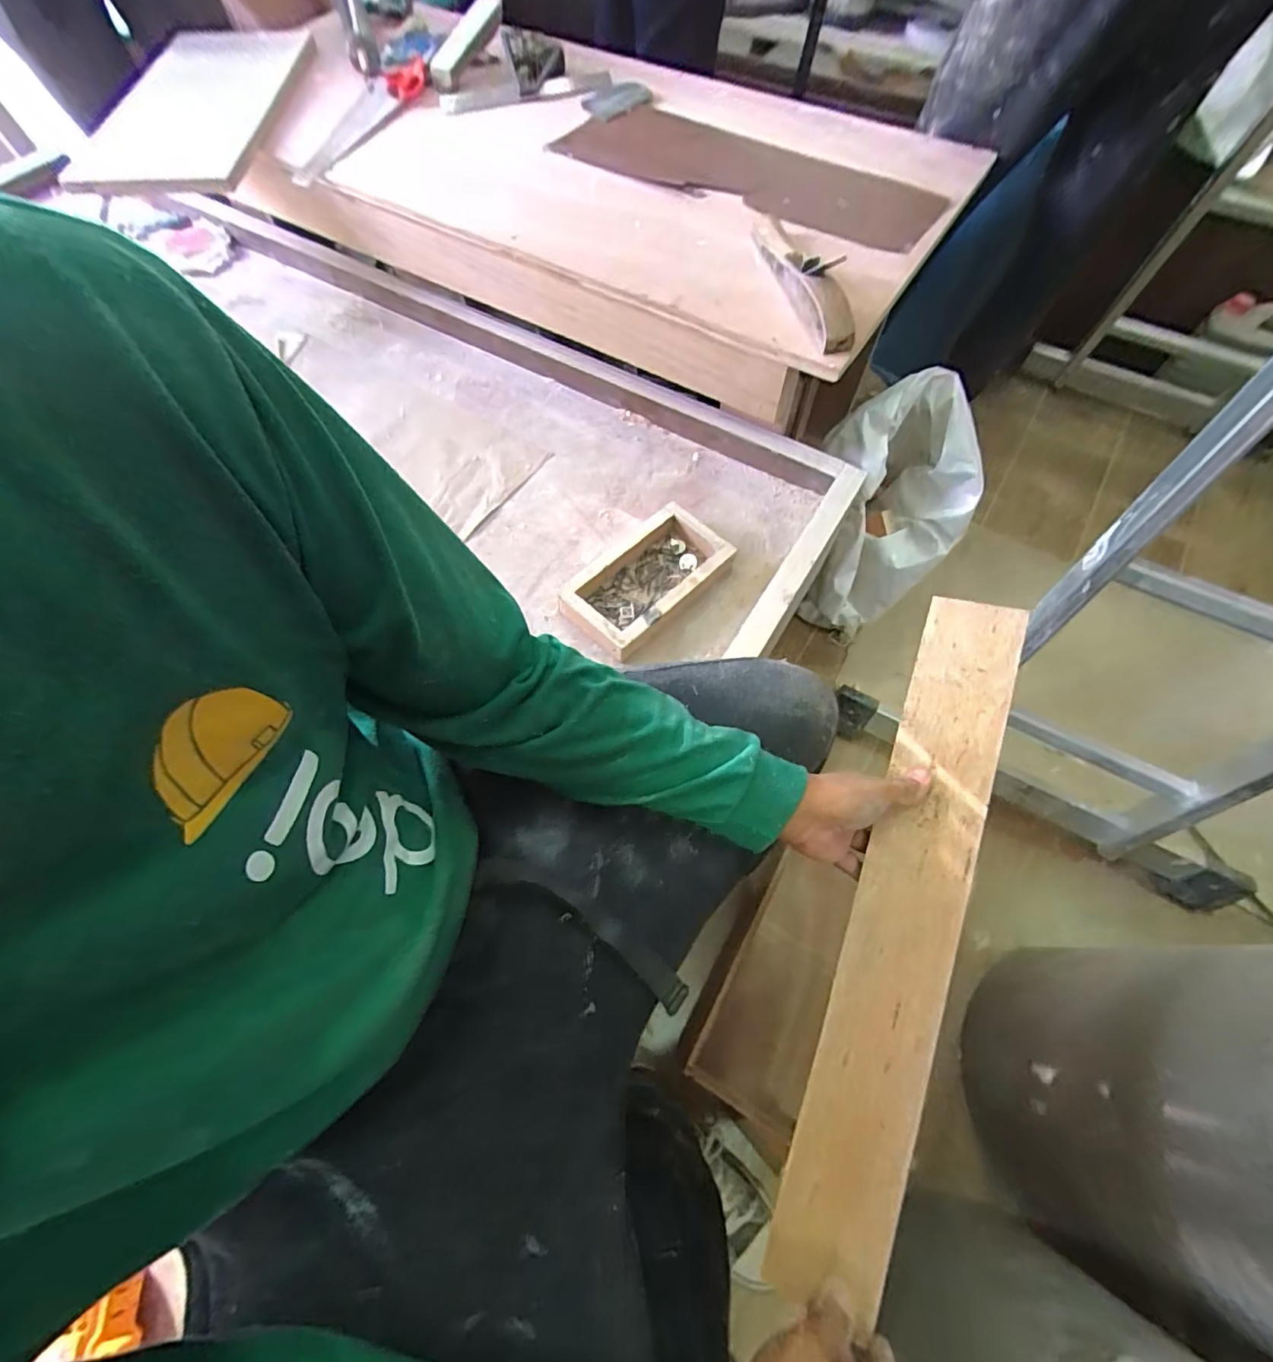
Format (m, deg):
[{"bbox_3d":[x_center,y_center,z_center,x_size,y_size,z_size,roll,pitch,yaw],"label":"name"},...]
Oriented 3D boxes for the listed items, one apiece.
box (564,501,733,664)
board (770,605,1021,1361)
[{"bbox_3d":[0.018,-0.133,0.714,0.127,0.041,0.215,39,71,17],"label":"box"},{"bbox_3d":[0.243,0.201,0.488,0.082,0.014,0.596,15,76,26],"label":"board"}]

